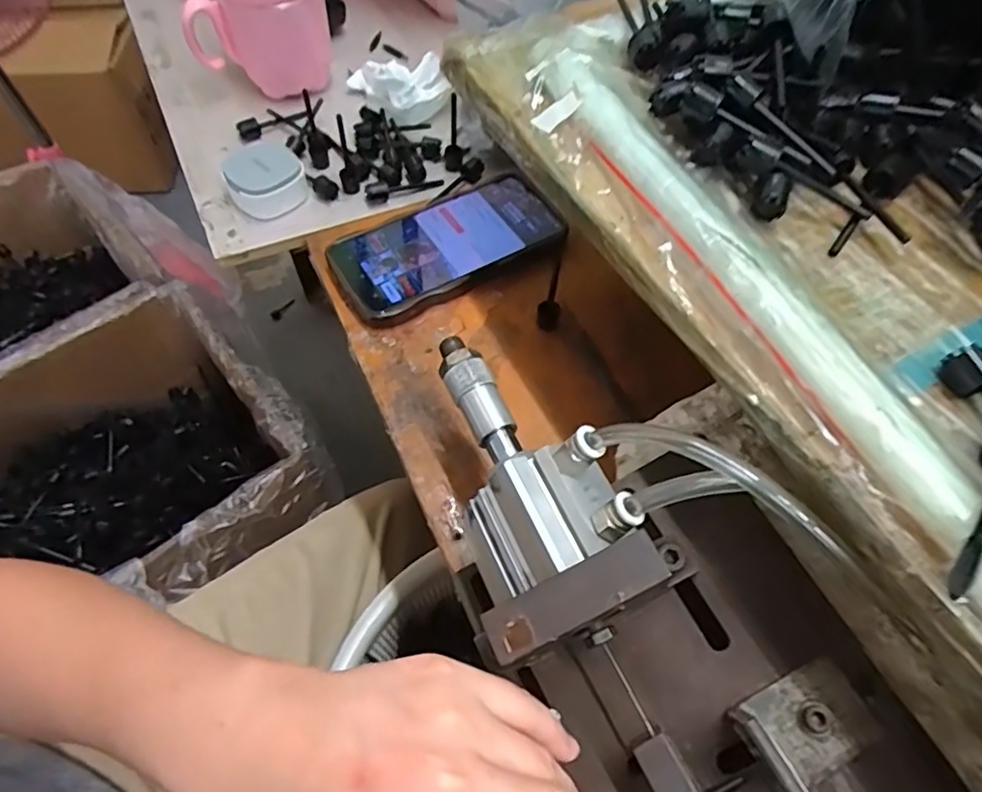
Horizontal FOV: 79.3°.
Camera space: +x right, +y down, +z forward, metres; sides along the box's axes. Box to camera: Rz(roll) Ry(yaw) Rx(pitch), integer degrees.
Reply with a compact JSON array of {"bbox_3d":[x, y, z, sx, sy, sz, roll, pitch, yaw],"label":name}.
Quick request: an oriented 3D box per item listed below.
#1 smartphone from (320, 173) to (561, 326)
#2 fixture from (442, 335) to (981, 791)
[{"bbox_3d":[-0.028,-0.110,0.428,0.169,0.015,0.085,-26,64,-17],"label":"smartphone"},{"bbox_3d":[0.104,0.143,0.222,0.147,0.092,0.426,-20,64,-14],"label":"fixture"}]

